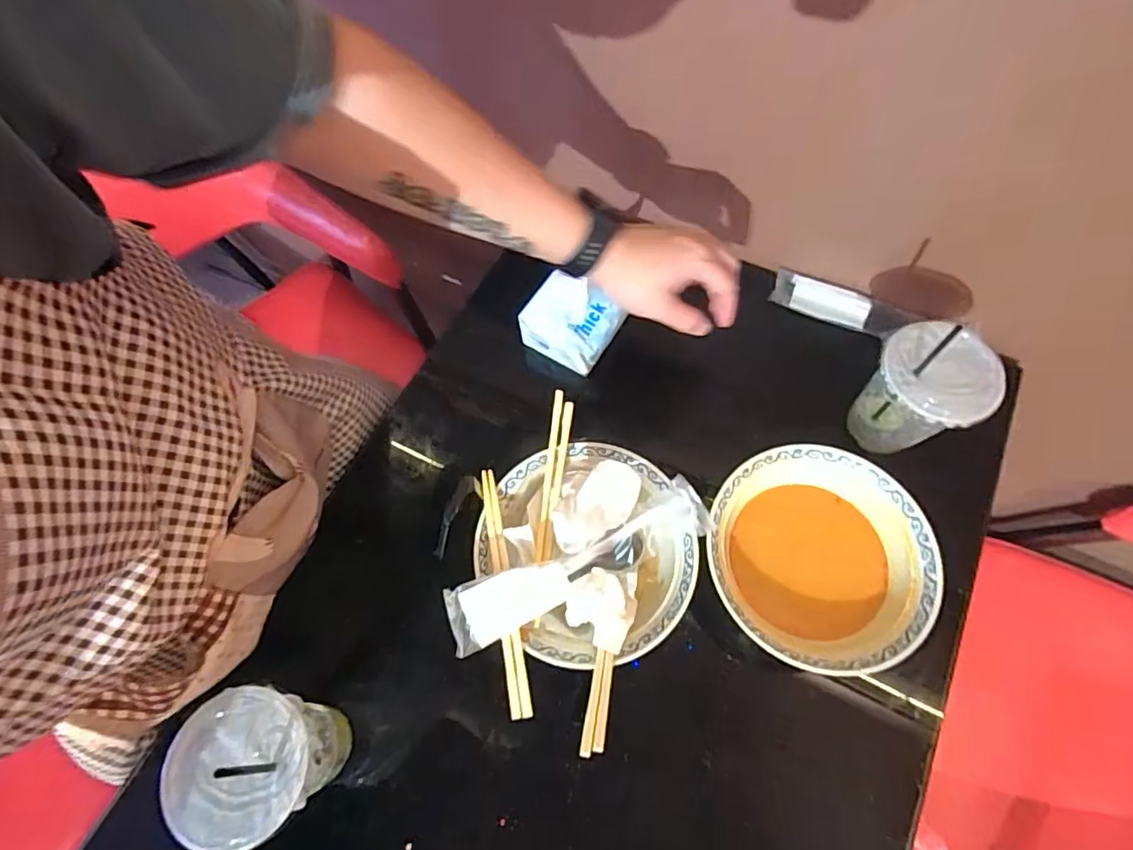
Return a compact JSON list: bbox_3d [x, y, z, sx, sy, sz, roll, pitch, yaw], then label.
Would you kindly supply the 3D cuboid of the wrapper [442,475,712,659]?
[{"bbox_3d":[0.010,0.110,0.447,0.220,0.012,0.051,-25,94,-8],"label":"wrapper"}]

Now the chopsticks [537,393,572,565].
[{"bbox_3d":[-0.014,0.065,0.491,0.017,0.010,0.203,5,66,5],"label":"chopsticks"}]

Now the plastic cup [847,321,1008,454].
[{"bbox_3d":[0.326,-0.031,0.522,0.091,0.115,0.091,-1,66,2],"label":"plastic cup"}]

